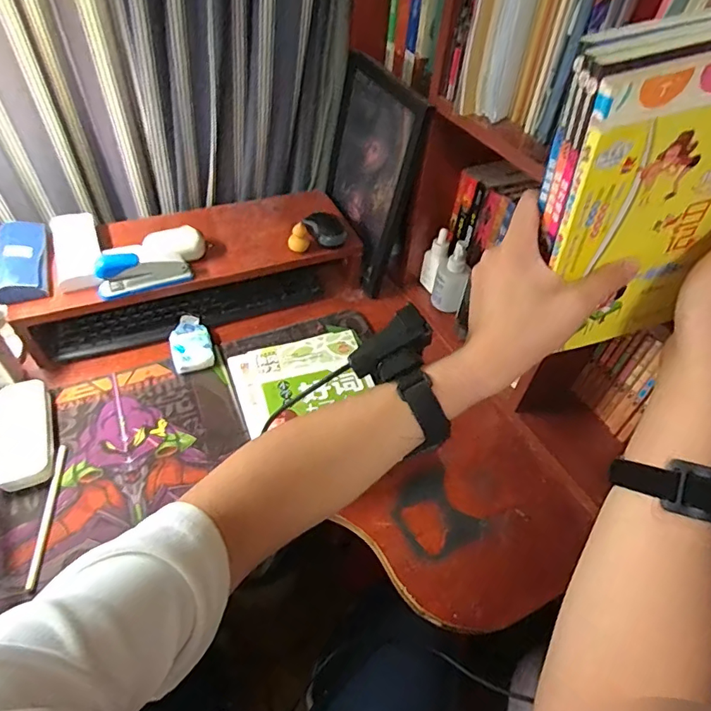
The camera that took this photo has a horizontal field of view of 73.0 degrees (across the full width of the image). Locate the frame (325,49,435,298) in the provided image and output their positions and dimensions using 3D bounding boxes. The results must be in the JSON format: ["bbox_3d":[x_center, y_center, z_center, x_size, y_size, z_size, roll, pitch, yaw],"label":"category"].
[{"bbox_3d":[0.016,-0.300,0.805,0.023,0.310,0.239,-9,45,-29],"label":"frame"}]

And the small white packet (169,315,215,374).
[{"bbox_3d":[-0.253,-0.018,0.737,0.060,0.032,0.089,-13,51,-17],"label":"small white packet"}]

